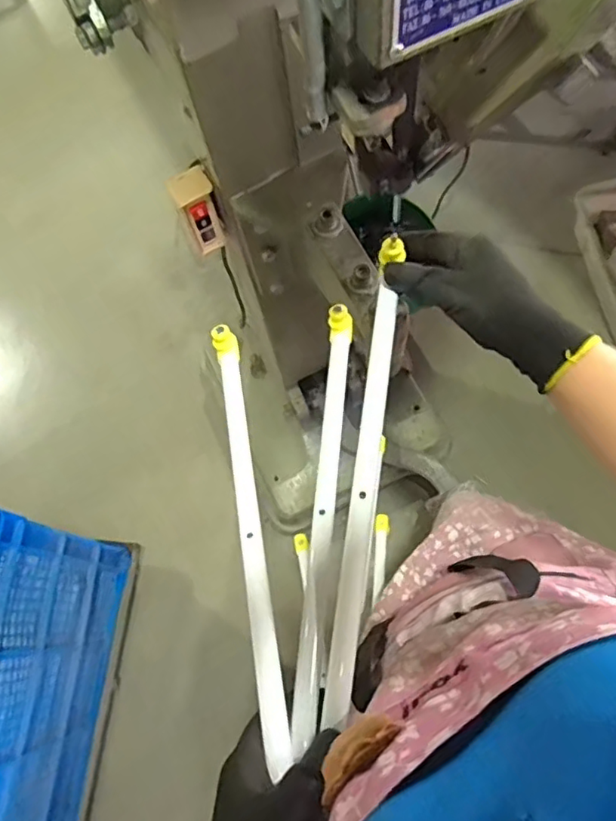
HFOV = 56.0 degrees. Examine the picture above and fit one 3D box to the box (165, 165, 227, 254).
[{"bbox_3d":[-0.145,-0.259,0.763,0.051,0.114,0.039,-25,70,-7],"label":"box"}]

